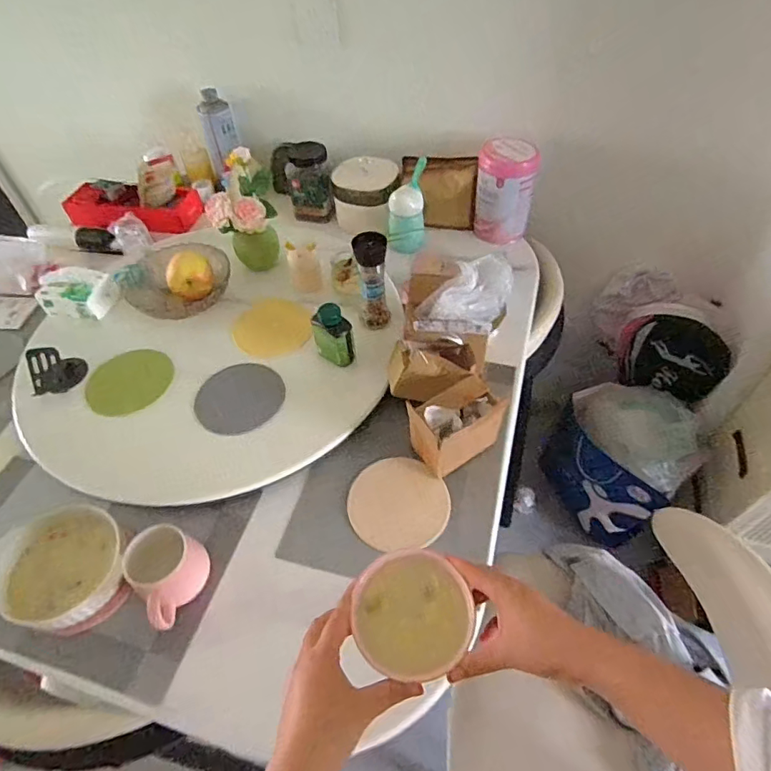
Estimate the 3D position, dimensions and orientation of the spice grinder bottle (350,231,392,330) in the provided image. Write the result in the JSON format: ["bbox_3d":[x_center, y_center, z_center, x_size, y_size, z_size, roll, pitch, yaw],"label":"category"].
[{"bbox_3d":[-0.023,-0.187,0.888,0.059,0.173,0.047,-5,51,-2],"label":"spice grinder bottle"}]

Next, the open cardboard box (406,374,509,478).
[{"bbox_3d":[0.117,0.061,0.766,0.149,0.108,0.089,-29,55,-19],"label":"open cardboard box"}]

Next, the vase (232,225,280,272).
[{"bbox_3d":[-0.264,-0.296,1.017,0.100,0.087,0.096,-13,52,-8],"label":"vase"}]

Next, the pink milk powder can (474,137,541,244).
[{"bbox_3d":[0.264,-0.432,1.090,0.120,0.189,0.117,6,52,8],"label":"pink milk powder can"}]

